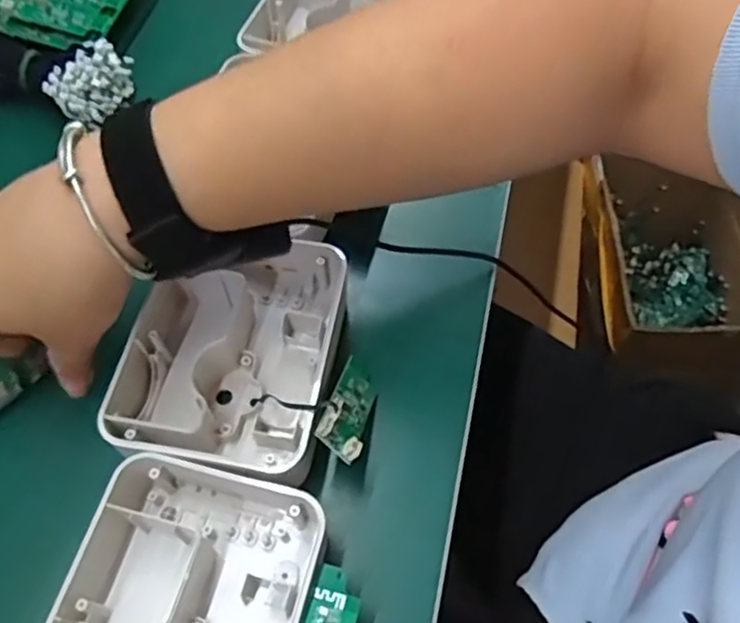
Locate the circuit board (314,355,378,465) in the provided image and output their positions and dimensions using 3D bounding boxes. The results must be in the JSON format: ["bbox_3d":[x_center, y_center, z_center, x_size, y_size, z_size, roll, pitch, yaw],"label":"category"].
[{"bbox_3d":[-0.009,0.047,0.337,0.025,0.008,0.067,46,27,-8],"label":"circuit board"}]

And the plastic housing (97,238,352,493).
[{"bbox_3d":[-0.071,0.021,0.356,0.105,0.048,0.132,7,61,6],"label":"plastic housing"}]

